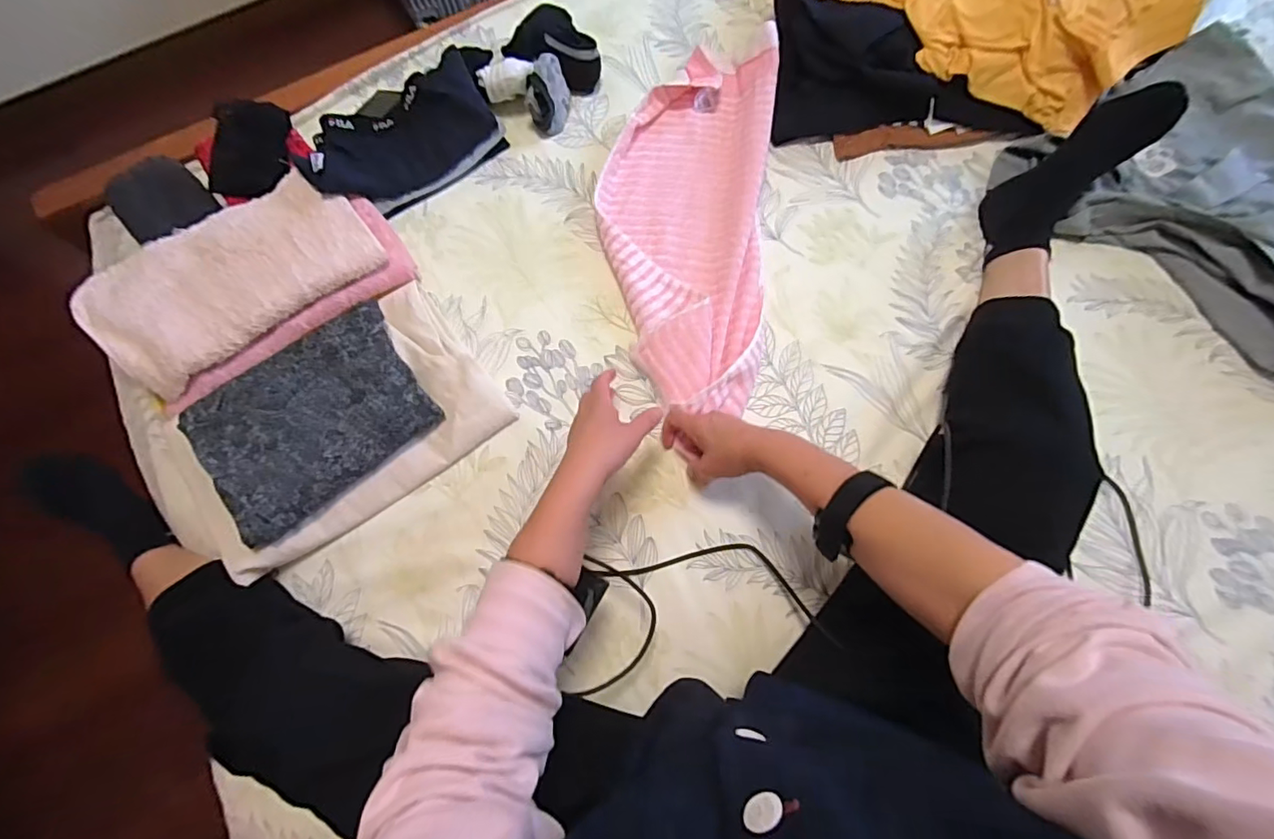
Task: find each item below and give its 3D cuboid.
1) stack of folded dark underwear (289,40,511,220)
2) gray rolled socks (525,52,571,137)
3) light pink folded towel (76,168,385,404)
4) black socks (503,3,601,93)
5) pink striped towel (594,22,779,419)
[{"bbox_3d":[-0.315,-0.377,0.732,0.259,0.063,0.141,-36,73,-11],"label":"stack of folded dark underwear"},{"bbox_3d":[-0.125,-0.452,0.752,0.051,0.070,0.079,9,71,5],"label":"gray rolled socks"},{"bbox_3d":[-0.489,-0.175,0.662,0.315,0.053,0.208,-37,73,-10],"label":"light pink folded towel"},{"bbox_3d":[-0.121,-0.535,0.784,0.103,0.063,0.139,-42,74,-12],"label":"black socks"},{"bbox_3d":[0.067,-0.281,0.716,0.227,0.042,0.563,3,68,3],"label":"pink striped towel"}]

